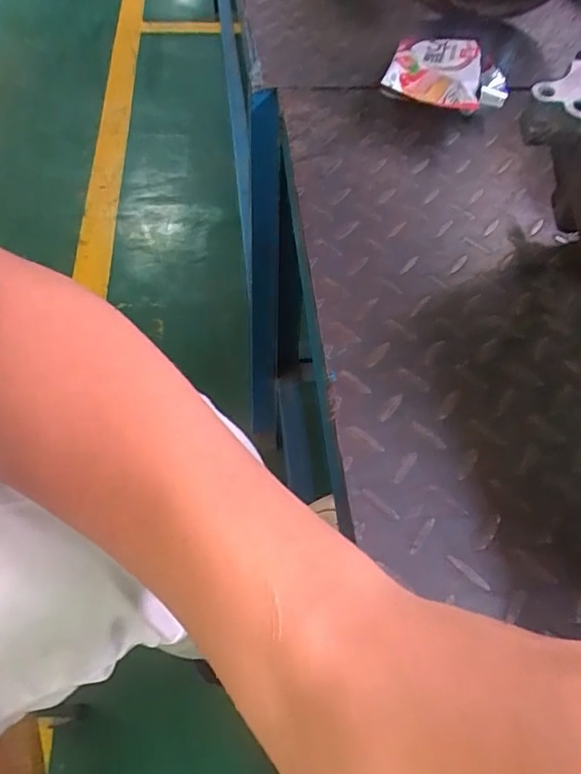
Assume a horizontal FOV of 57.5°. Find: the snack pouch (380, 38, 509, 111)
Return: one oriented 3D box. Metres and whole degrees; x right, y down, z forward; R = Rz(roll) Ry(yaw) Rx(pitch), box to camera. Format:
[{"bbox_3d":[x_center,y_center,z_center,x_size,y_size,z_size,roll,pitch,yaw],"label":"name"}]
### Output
[{"bbox_3d":[0.150,-0.294,0.506,0.109,0.031,0.136,14,57,8],"label":"snack pouch"}]

